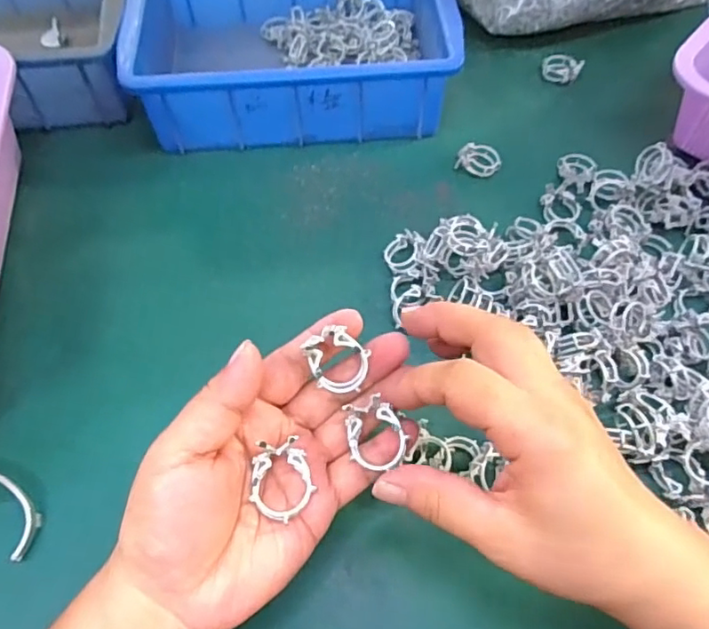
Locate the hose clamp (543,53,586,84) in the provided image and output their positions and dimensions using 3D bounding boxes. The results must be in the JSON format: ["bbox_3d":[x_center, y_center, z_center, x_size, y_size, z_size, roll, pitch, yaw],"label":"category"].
[{"bbox_3d":[0.178,-0.212,0.483,0.031,0.012,0.026,26,64,14],"label":"hose clamp"}]

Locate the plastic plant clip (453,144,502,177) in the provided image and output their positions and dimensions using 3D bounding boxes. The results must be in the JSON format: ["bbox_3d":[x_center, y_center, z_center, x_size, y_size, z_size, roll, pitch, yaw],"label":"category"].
[{"bbox_3d":[0.096,-0.118,0.432,0.033,0.014,0.024,19,62,11],"label":"plastic plant clip"}]

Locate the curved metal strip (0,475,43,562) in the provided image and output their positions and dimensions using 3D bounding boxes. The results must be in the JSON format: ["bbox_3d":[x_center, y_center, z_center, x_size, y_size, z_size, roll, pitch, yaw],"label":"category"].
[{"bbox_3d":[-0.195,0.103,0.303,0.063,0.008,0.026,28,64,15],"label":"curved metal strip"}]

